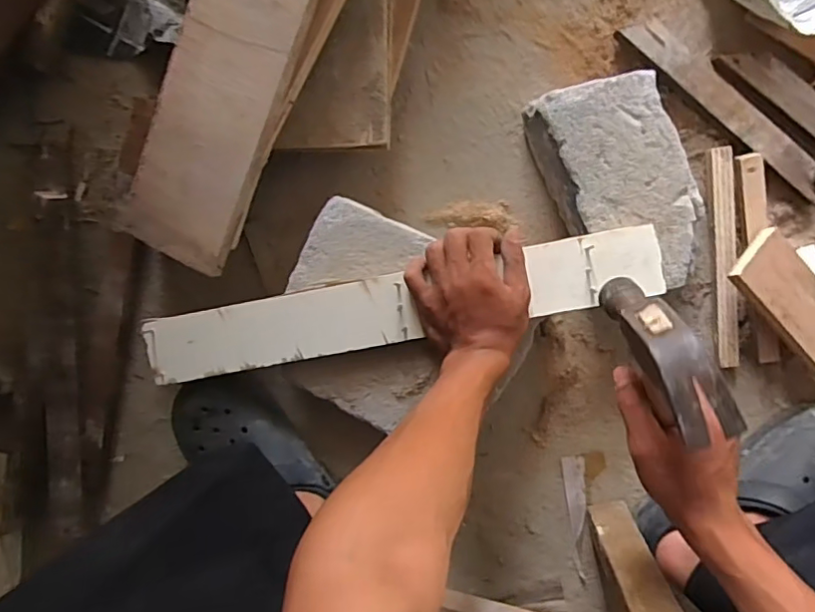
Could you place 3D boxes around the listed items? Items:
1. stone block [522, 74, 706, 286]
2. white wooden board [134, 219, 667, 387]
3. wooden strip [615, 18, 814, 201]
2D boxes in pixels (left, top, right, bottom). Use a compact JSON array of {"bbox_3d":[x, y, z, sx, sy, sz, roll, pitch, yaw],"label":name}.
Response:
[{"bbox_3d":[0.210,-0.118,0.557,0.119,0.071,0.213,-24,93,8],"label":"stone block"},{"bbox_3d":[-0.017,0.003,0.544,0.497,0.013,0.066,-11,95,8],"label":"white wooden board"},{"bbox_3d":[0.334,-0.182,0.558,0.291,0.024,0.043,43,99,0],"label":"wooden strip"}]

